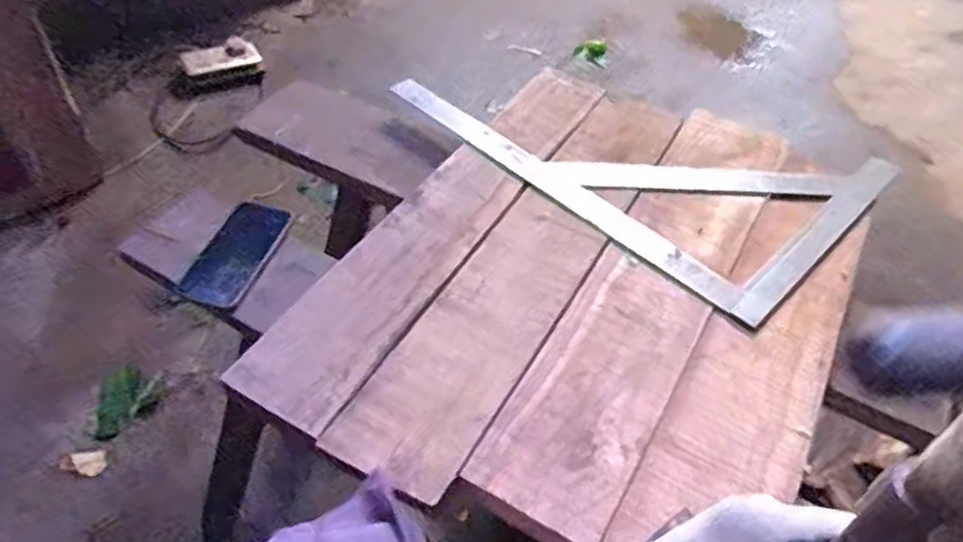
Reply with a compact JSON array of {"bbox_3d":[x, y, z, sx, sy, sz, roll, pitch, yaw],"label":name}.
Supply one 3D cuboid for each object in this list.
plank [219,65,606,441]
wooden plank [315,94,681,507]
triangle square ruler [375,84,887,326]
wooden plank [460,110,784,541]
[{"bbox_3d":[-0.036,-0.077,0.854,0.116,0.022,0.650,24,49,18],"label":"plank"},{"bbox_3d":[0.071,-0.025,0.814,0.127,0.015,0.647,25,49,19],"label":"wooden plank"},{"bbox_3d":[0.208,-0.191,0.967,0.588,0.009,0.371,36,54,27],"label":"triangle square ruler"},{"bbox_3d":[0.203,0.007,0.796,0.137,0.020,0.640,24,49,18],"label":"wooden plank"}]

